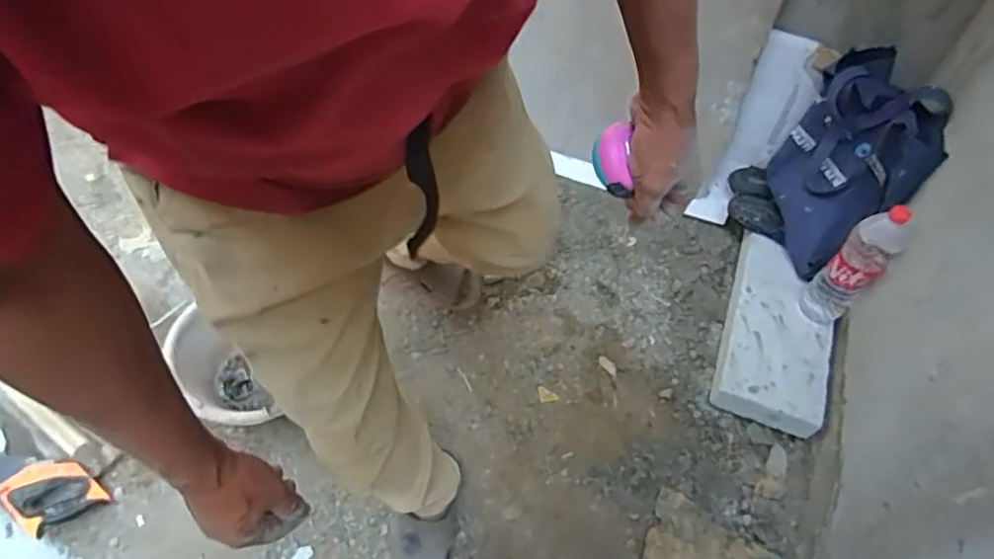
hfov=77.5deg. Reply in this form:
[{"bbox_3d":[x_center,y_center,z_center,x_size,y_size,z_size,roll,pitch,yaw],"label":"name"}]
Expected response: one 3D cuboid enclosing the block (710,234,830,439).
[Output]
[{"bbox_3d":[0.576,0.105,1.297,0.206,0.082,0.428,17,57,8],"label":"block"}]

